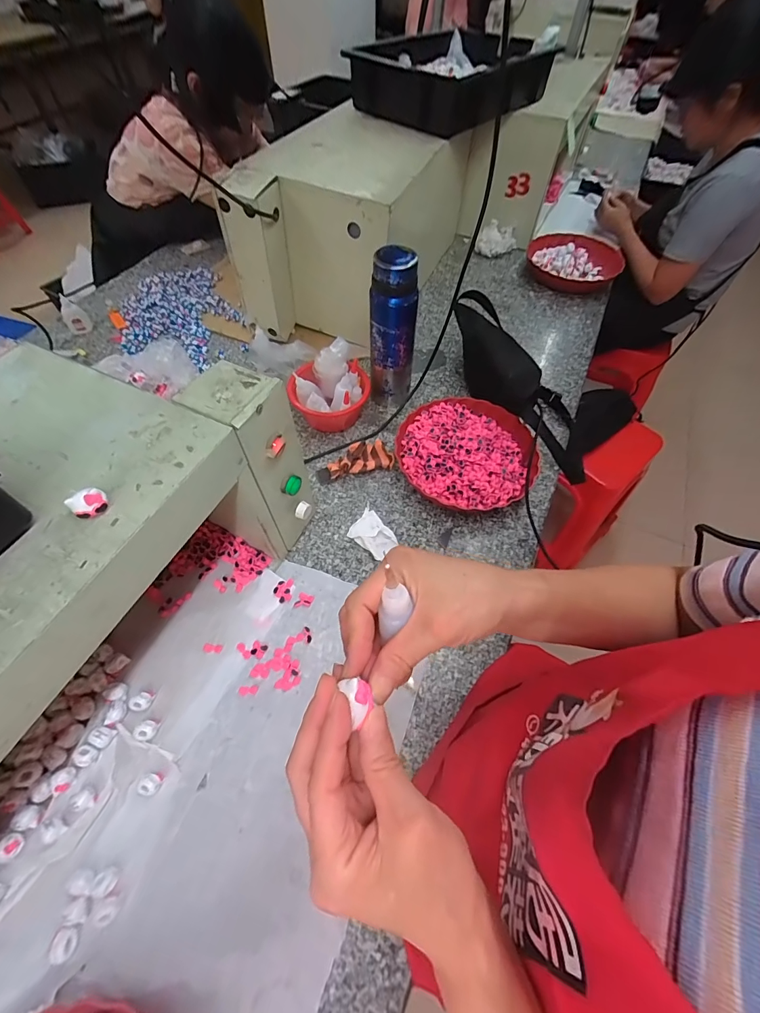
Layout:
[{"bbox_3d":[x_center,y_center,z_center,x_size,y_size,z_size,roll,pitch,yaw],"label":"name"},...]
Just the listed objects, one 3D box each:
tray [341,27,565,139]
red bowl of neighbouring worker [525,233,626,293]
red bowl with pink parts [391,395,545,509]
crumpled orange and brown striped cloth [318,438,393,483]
[{"bbox_3d":[0.175,-0.942,0.870,0.317,0.107,0.395,40,65,21],"label":"tray"},{"bbox_3d":[0.506,-0.630,1.031,0.235,0.053,0.221,10,58,5],"label":"red bowl of neighbouring worker"},{"bbox_3d":[0.150,-0.095,0.706,0.234,0.058,0.221,0,58,-1],"label":"red bowl with pink parts"},{"bbox_3d":[-0.048,-0.086,0.708,0.135,0.043,0.067,-19,60,-12],"label":"crumpled orange and brown striped cloth"}]

